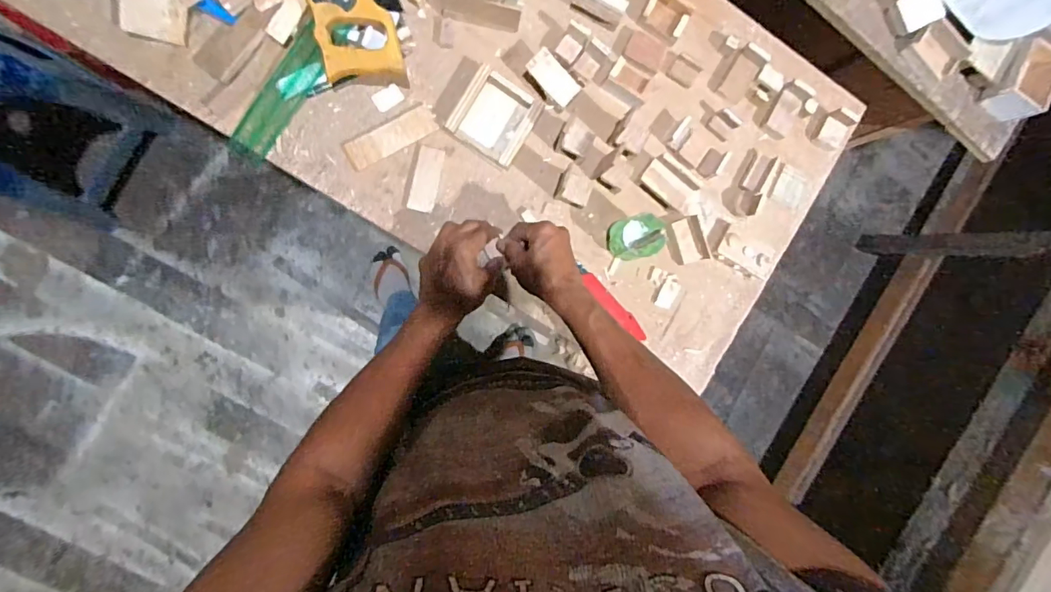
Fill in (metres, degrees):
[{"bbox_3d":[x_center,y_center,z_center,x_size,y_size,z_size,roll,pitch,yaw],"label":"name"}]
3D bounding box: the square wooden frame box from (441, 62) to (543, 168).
[{"bbox_3d":[-0.041,-0.229,0.625,0.092,0.030,0.100,31,87,-8],"label":"square wooden frame box"}]

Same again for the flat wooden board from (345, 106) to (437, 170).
[{"bbox_3d":[-0.173,-0.207,0.624,0.120,0.005,0.038,-30,96,-7],"label":"flat wooden board"}]

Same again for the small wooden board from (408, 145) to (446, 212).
[{"bbox_3d":[-0.130,-0.153,0.630,0.033,0.004,0.084,14,90,-9],"label":"small wooden board"}]

